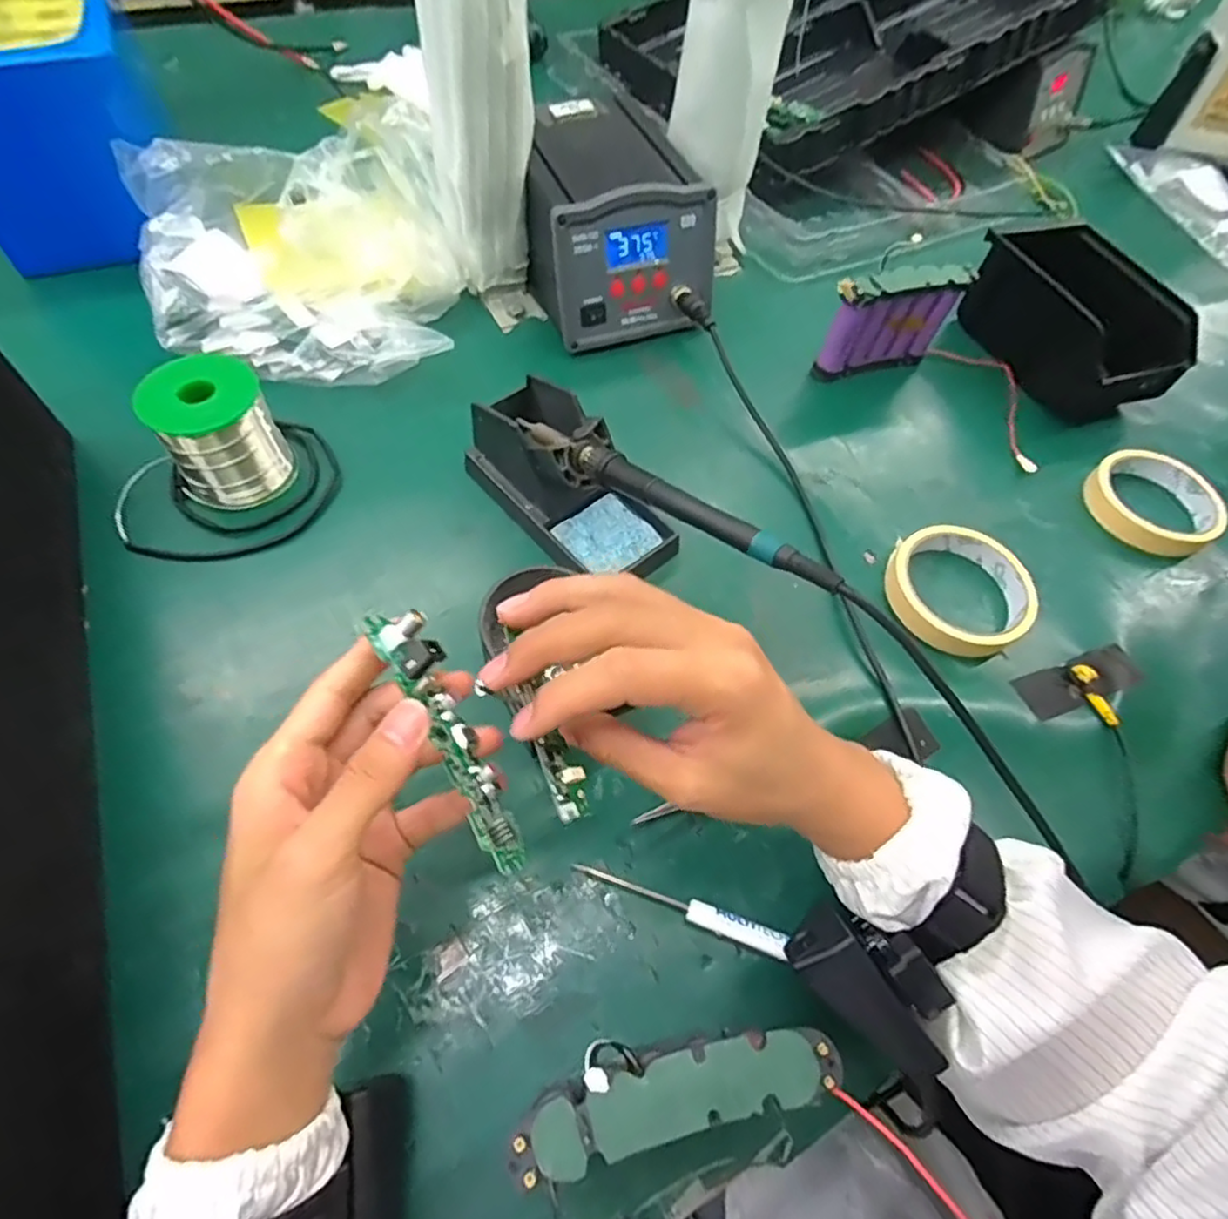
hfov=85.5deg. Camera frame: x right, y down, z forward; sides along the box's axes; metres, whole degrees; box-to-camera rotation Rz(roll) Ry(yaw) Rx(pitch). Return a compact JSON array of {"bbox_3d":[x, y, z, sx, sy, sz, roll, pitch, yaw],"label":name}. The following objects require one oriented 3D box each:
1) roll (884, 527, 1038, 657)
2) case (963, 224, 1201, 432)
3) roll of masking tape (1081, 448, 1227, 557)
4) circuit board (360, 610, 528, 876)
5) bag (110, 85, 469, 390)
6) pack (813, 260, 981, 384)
[{"bbox_3d":[0.223,-0.012,0.431,0.087,0.025,0.086,3,59,-5],"label":"roll"},{"bbox_3d":[0.389,-0.252,0.565,0.107,0.068,0.171,-13,62,-14],"label":"case"},{"bbox_3d":[0.406,-0.082,0.497,0.093,0.022,0.090,3,59,-5],"label":"roll of masking tape"},{"bbox_3d":[-0.062,0.045,0.252,0.020,0.019,0.114,-27,66,-16],"label":"circuit board"},{"bbox_3d":[-0.241,-0.281,0.499,0.223,0.112,0.248,-25,64,-18],"label":"bag"},{"bbox_3d":[0.220,-0.229,0.531,0.115,0.081,0.020,-16,62,-16],"label":"pack"}]

